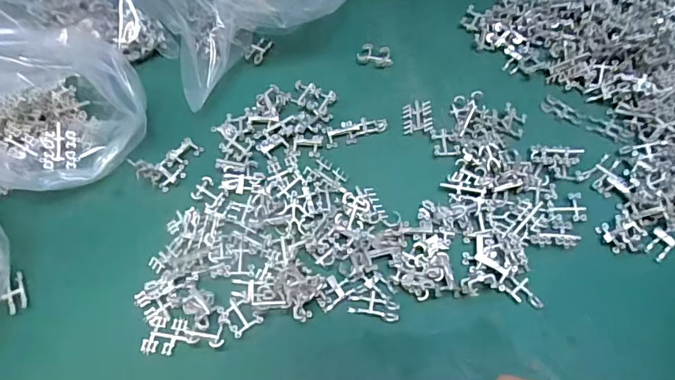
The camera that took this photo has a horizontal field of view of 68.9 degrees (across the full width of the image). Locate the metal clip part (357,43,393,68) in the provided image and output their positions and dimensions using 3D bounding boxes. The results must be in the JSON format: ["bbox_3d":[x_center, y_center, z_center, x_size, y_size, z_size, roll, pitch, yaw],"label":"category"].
[{"bbox_3d":[0.035,-0.124,0.453,0.032,0.010,0.019,24,65,17],"label":"metal clip part"}]

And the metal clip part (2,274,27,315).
[{"bbox_3d":[-0.234,0.074,0.356,0.012,0.011,0.031,-24,61,-9],"label":"metal clip part"}]

